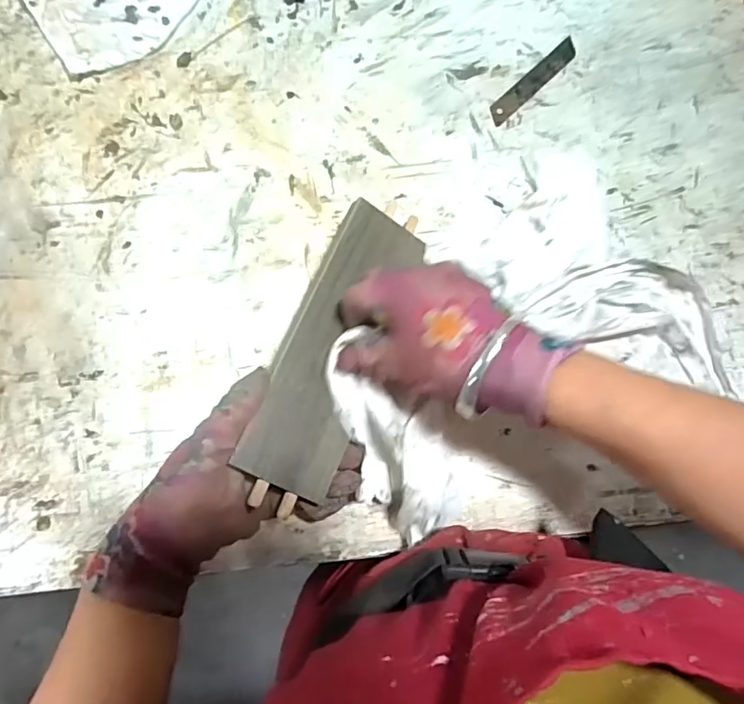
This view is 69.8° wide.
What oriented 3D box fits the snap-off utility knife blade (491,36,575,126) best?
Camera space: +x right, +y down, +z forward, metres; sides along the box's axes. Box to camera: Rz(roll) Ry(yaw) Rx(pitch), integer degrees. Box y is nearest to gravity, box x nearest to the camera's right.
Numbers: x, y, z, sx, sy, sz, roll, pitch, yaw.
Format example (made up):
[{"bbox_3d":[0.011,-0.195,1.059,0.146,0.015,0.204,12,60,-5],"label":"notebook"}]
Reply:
[{"bbox_3d":[0.135,-0.226,0.443,0.100,0.004,0.017,-43,86,-8],"label":"snap-off utility knife blade"}]

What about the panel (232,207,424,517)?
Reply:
[{"bbox_3d":[-0.023,-0.011,0.358,0.063,0.013,0.225,30,70,-21],"label":"panel"}]

